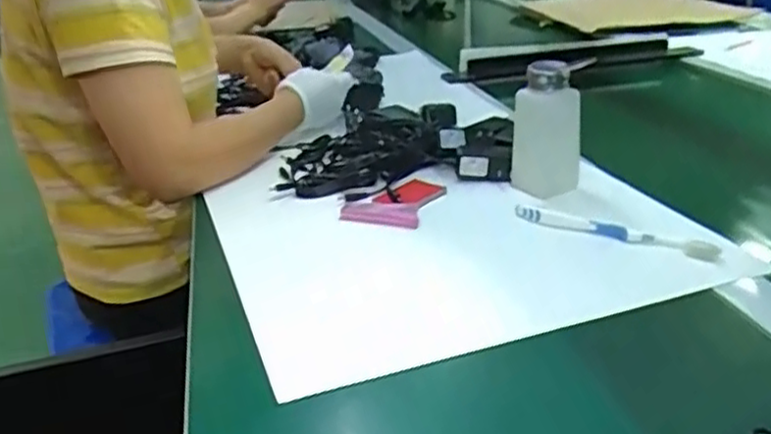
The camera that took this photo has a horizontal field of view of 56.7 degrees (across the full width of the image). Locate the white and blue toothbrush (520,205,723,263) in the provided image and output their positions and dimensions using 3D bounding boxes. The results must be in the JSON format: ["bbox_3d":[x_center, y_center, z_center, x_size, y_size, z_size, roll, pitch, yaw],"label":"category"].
[{"bbox_3d":[0.208,0.014,0.659,0.188,0.019,0.016,15,30,33],"label":"white and blue toothbrush"}]

